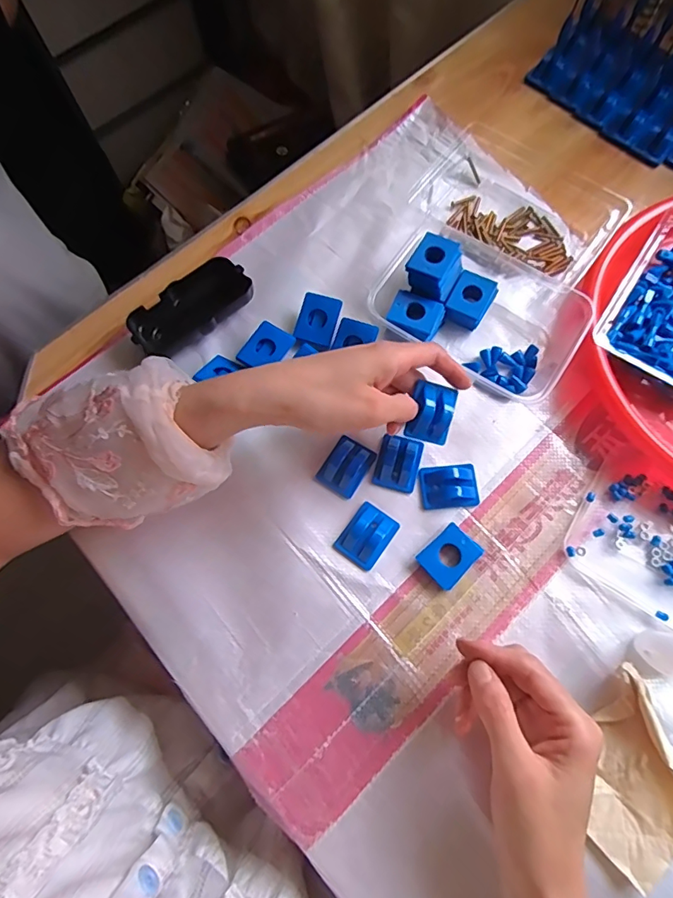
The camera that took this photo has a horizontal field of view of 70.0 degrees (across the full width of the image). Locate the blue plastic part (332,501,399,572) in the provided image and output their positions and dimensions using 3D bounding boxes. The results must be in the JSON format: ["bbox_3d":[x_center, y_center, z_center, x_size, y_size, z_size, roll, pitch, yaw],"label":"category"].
[{"bbox_3d":[0.024,0.067,0.370,0.034,0.009,0.044,34,76,12],"label":"blue plastic part"}]

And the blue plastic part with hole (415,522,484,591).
[{"bbox_3d":[0.085,0.081,0.364,0.041,0.011,0.033,-42,76,-12],"label":"blue plastic part with hole"}]

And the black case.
[{"bbox_3d":[-0.127,-0.122,0.421,0.106,0.026,0.052,-37,75,-10],"label":"black case"}]

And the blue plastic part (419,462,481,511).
[{"bbox_3d":[0.090,0.029,0.381,0.045,0.012,0.035,-6,72,0],"label":"blue plastic part"}]

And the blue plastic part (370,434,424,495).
[{"bbox_3d":[0.050,0.011,0.387,0.034,0.011,0.043,16,73,6],"label":"blue plastic part"}]

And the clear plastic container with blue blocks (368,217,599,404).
[{"bbox_3d":[0.128,-0.128,0.412,0.165,0.040,0.134,33,75,11],"label":"clear plastic container with blue blocks"}]

